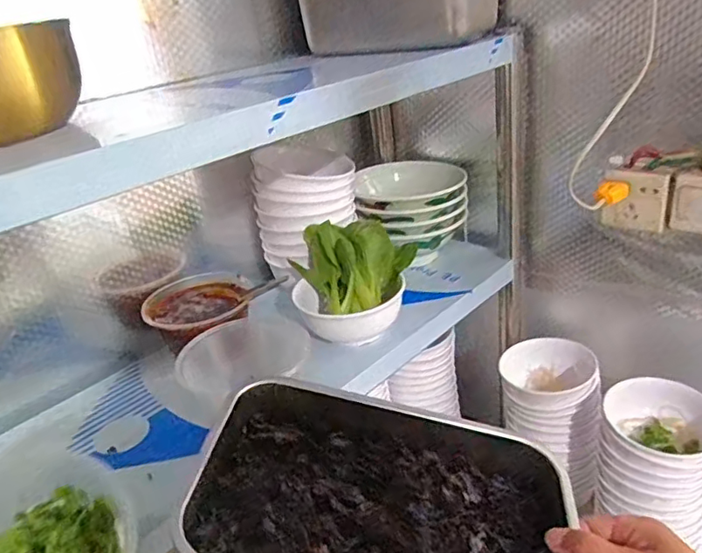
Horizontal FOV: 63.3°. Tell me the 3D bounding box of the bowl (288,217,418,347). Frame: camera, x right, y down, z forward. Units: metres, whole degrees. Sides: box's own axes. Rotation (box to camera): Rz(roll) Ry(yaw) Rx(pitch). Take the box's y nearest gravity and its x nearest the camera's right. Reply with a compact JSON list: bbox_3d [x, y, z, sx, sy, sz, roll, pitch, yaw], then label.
[{"bbox_3d":[0.007,0.003,0.767,0.159,0.117,0.129,-7,26,0],"label":"bowl"}]

